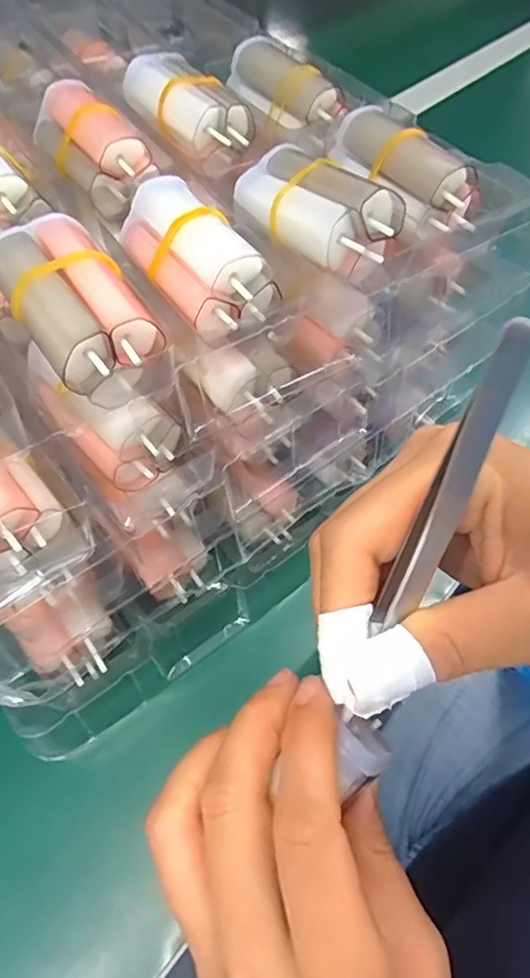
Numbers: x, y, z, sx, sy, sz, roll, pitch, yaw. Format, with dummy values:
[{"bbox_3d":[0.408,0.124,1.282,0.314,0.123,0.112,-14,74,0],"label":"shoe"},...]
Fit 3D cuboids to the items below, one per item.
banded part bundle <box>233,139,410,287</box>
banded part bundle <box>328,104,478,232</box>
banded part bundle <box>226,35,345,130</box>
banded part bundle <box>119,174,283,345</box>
[{"bbox_3d":[0.019,-0.108,0.213,0.033,0.027,0.069,-36,64,-22],"label":"banded part bundle"},{"bbox_3d":[0.057,-0.135,0.236,0.026,0.022,0.065,-30,62,-20],"label":"banded part bundle"},{"bbox_3d":[0.010,-0.200,0.279,0.024,0.023,0.061,-34,64,-22],"label":"banded part bundle"},{"bbox_3d":[-0.025,-0.084,0.204,0.031,0.028,0.066,-28,61,-19],"label":"banded part bundle"}]

